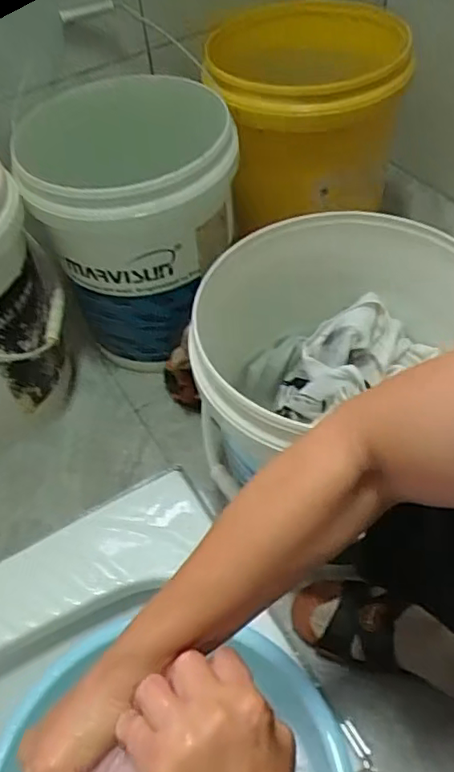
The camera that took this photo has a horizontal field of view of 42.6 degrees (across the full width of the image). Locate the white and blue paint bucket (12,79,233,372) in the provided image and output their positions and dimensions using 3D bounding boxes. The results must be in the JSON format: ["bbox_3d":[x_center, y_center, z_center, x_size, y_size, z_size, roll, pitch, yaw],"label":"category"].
[{"bbox_3d":[-0.124,-0.237,0.863,0.276,0.327,0.286,-17,52,-8],"label":"white and blue paint bucket"}]

